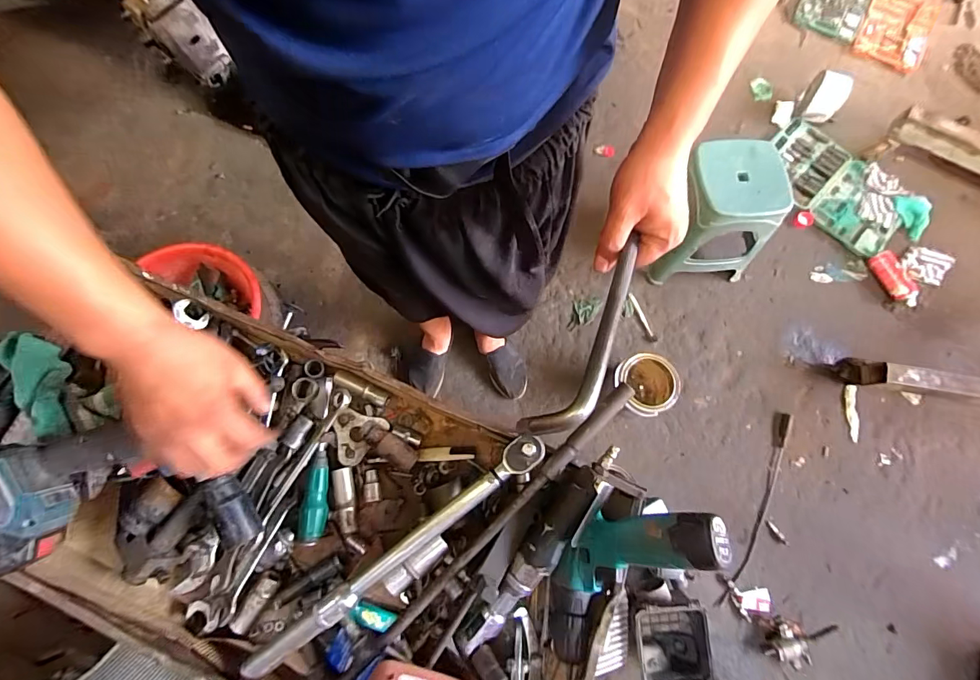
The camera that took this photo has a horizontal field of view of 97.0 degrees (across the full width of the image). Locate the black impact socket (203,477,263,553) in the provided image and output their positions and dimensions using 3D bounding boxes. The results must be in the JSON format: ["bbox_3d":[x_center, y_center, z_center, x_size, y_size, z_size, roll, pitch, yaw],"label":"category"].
[{"bbox_3d":[-0.289,0.189,0.484,0.035,0.035,0.077,-26,90,-9],"label":"black impact socket"}]

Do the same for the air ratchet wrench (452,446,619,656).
[{"bbox_3d":[0.053,0.229,0.474,0.048,0.045,0.274,37,90,10],"label":"air ratchet wrench"}]

